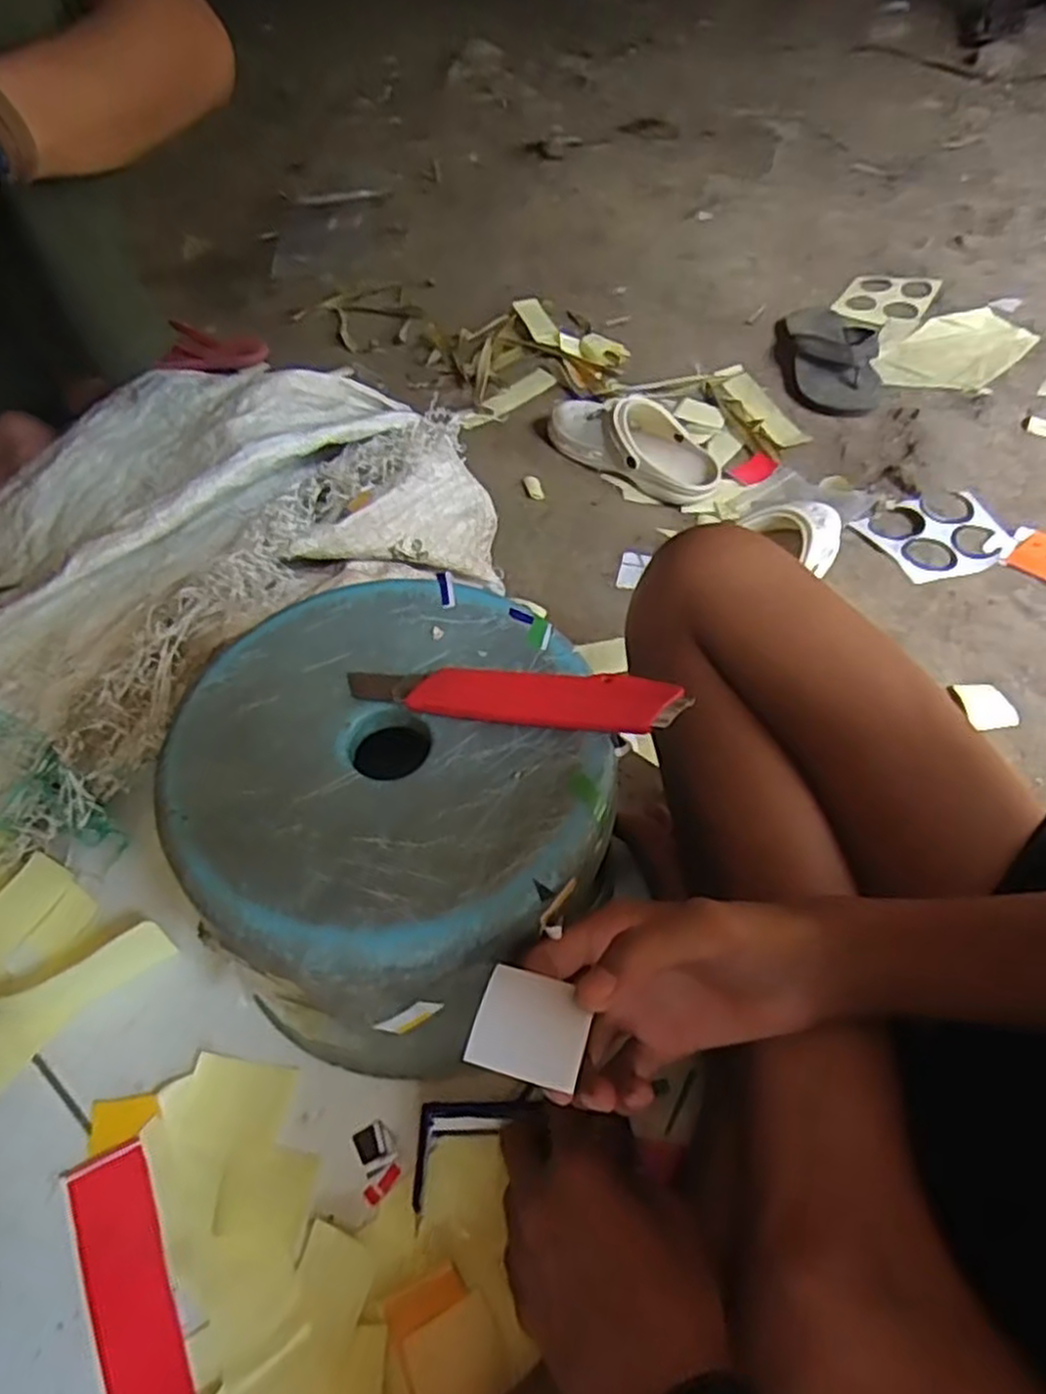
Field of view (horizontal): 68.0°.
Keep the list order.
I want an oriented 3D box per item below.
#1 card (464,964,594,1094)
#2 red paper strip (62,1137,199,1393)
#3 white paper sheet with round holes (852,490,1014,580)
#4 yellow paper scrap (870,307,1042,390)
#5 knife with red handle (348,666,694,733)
[{"bbox_3d":[0.003,0.127,0.301,0.042,0.004,0.039,11,44,15],"label":"card"},{"bbox_3d":[-0.192,0.307,0.382,0.041,0.006,0.156,-27,57,-12],"label":"red paper strip"},{"bbox_3d":[0.464,-0.188,0.868,0.144,0.014,0.136,-20,50,-6],"label":"white paper sheet with round holes"},{"bbox_3d":[0.617,-0.502,1.116,0.193,0.013,0.214,13,55,22],"label":"yellow paper scrap"},{"bbox_3d":[-0.006,-0.001,0.396,0.171,0.008,0.031,4,56,10],"label":"knife with red handle"}]

